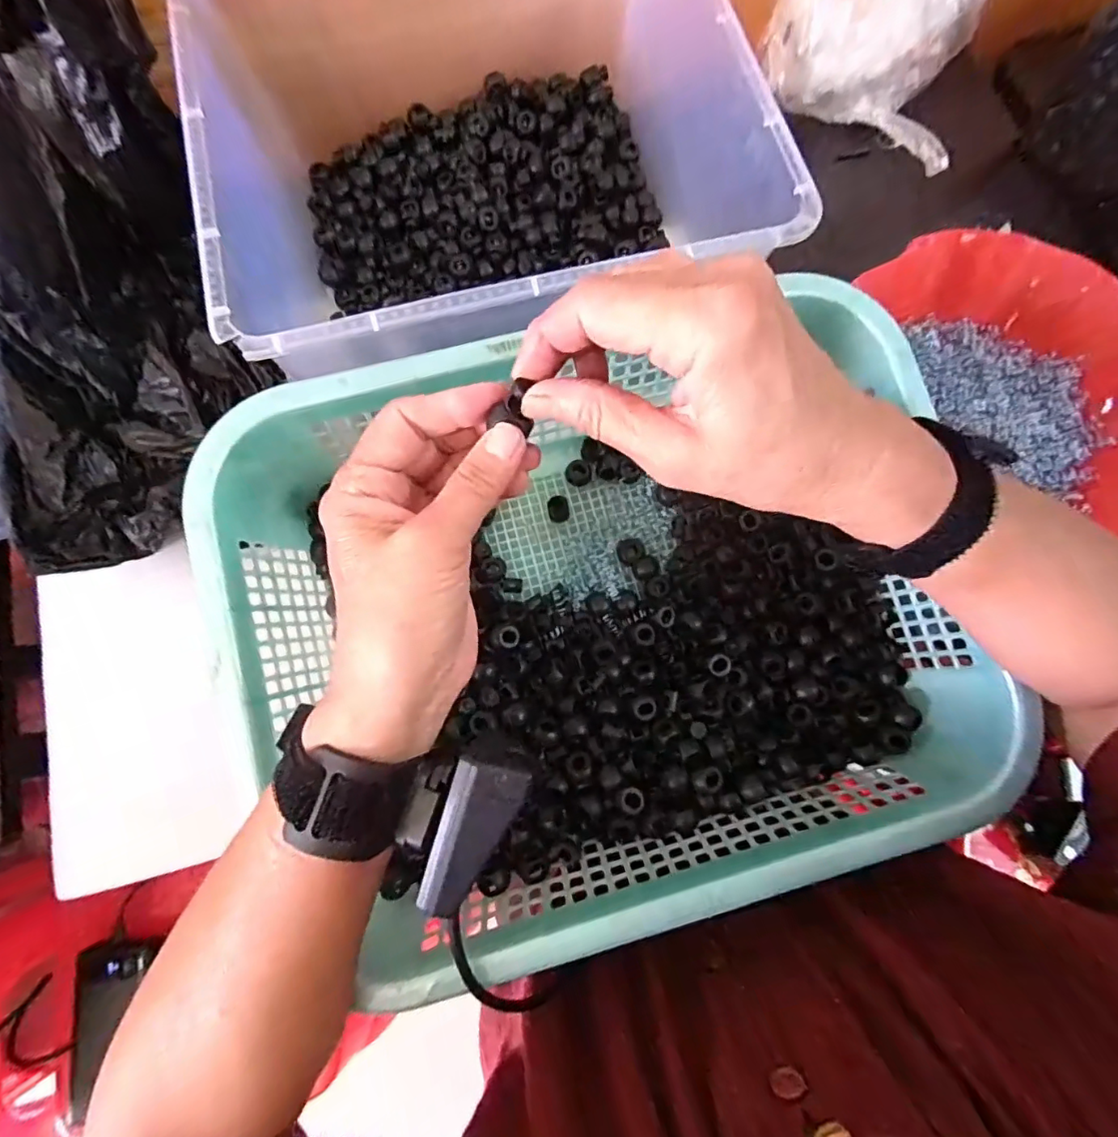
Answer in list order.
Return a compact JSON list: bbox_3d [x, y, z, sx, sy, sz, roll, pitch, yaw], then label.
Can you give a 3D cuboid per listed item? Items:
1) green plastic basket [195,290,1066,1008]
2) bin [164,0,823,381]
[{"bbox_3d":[0.027,0.030,0.308,0.372,0.100,0.288,-15,79,-4],"label":"green plastic basket"},{"bbox_3d":[-0.055,-0.270,0.357,0.298,0.136,0.313,-15,79,-4],"label":"bin"}]

